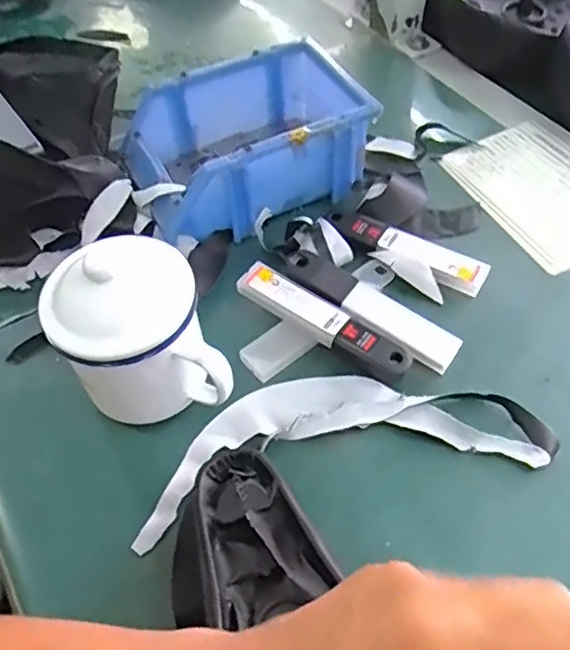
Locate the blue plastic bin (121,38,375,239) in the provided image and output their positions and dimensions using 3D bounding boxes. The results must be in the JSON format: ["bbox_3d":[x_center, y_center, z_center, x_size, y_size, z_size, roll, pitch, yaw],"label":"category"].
[{"bbox_3d":[-0.029,-0.147,0.485,0.181,0.067,0.122,-23,56,-15],"label":"blue plastic bin"}]

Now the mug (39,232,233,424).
[{"bbox_3d":[-0.084,0.011,0.354,0.083,0.104,0.079,-24,57,-15],"label":"mug"}]

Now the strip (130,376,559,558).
[{"bbox_3d":[0.030,0.060,0.365,0.241,0.024,0.088,-11,54,-7],"label":"strip"}]

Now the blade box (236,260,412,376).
[{"bbox_3d":[0.024,-0.002,0.407,0.124,0.018,0.025,31,60,22],"label":"blade box"}]

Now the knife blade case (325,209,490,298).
[{"bbox_3d":[0.087,-0.056,0.453,0.123,0.011,0.033,28,59,20],"label":"knife blade case"}]

